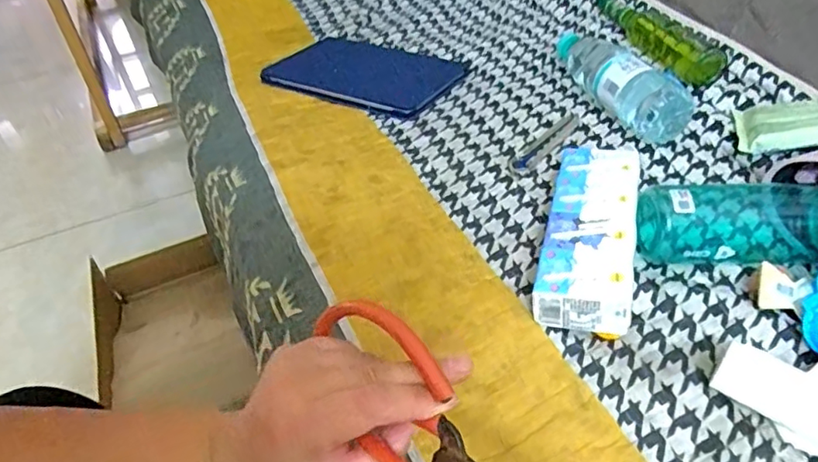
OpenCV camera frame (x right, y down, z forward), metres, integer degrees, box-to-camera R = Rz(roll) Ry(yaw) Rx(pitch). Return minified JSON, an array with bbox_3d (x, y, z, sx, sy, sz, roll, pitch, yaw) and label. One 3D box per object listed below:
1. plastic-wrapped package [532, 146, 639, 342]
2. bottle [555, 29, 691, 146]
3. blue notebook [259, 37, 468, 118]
[{"bbox_3d":[0.162,-0.005,0.516,0.075,0.046,0.216,13,46,11],"label":"plastic-wrapped package"},{"bbox_3d":[0.237,-0.187,0.684,0.066,0.068,0.231,-18,48,-19],"label":"bottle"},{"bbox_3d":[-0.059,-0.223,0.786,0.247,0.016,0.184,21,50,24],"label":"blue notebook"}]

